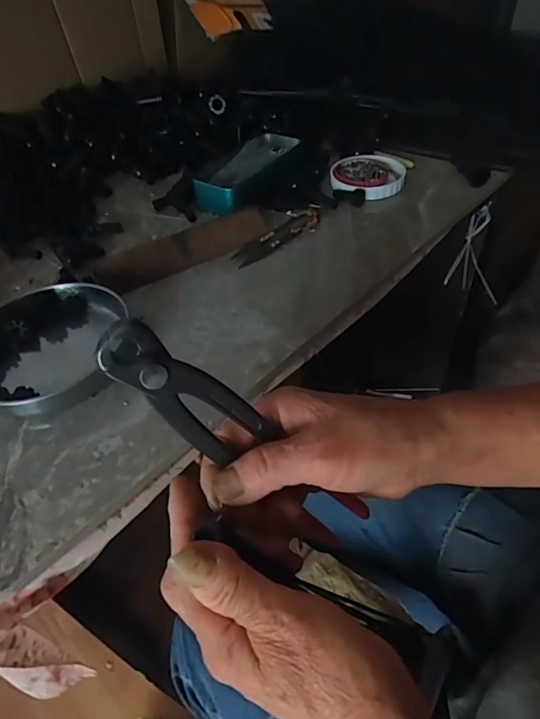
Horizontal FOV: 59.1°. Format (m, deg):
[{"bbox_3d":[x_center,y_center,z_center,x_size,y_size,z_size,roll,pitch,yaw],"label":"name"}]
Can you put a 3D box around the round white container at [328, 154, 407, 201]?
[{"bbox_3d":[0.117,-0.220,0.570,0.085,0.016,0.086,2,46,7],"label":"round white container"}]

